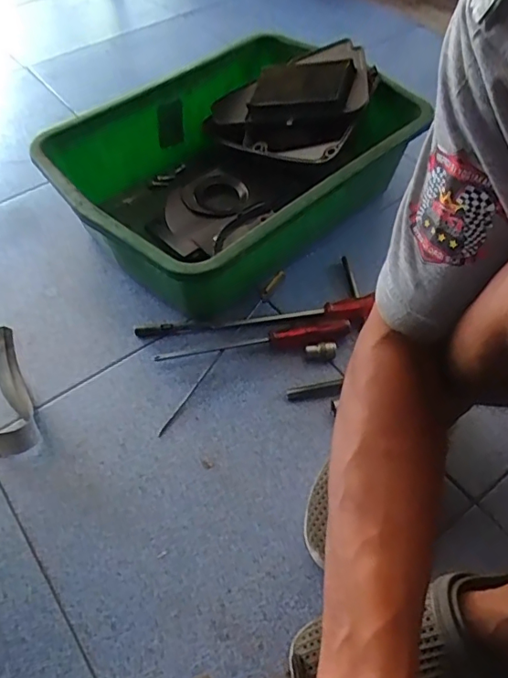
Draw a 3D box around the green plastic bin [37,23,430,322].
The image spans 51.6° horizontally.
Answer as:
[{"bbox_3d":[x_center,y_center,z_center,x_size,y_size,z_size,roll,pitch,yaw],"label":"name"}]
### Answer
[{"bbox_3d":[-0.028,-0.261,0.791,0.482,0.166,0.379,-39,62,-23],"label":"green plastic bin"}]

